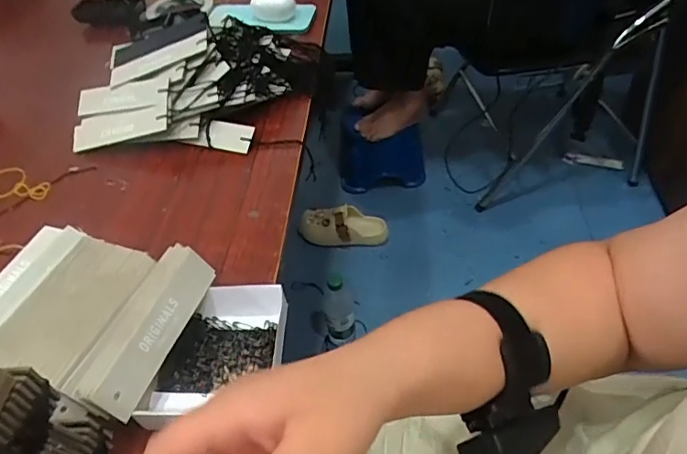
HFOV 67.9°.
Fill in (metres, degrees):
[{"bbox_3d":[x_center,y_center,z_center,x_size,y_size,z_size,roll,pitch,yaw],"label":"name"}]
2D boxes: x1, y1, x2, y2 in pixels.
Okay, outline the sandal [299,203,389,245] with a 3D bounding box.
[{"bbox_3d":[0.003,-0.009,1.409,0.237,0.079,0.093,4,49,11],"label":"sandal"}]

